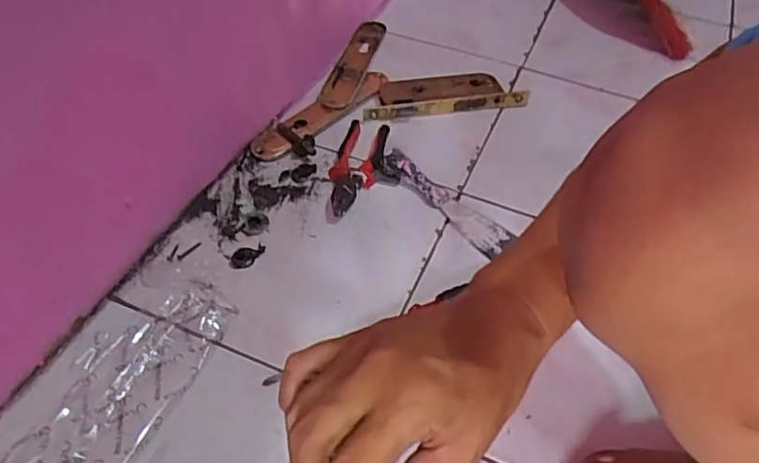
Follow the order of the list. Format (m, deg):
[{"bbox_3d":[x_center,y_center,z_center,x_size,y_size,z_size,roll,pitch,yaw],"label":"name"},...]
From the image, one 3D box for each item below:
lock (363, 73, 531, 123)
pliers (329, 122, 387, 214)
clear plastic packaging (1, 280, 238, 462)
[{"bbox_3d":[0.091,-0.194,0.832,0.235,0.024,0.073,-9,50,-12],"label":"lock"},{"bbox_3d":[-0.029,-0.083,0.731,0.055,0.024,0.174,9,49,4],"label":"pliers"},{"bbox_3d":[-0.234,0.151,0.510,0.087,0.026,0.268,19,50,12],"label":"clear plastic packaging"}]

